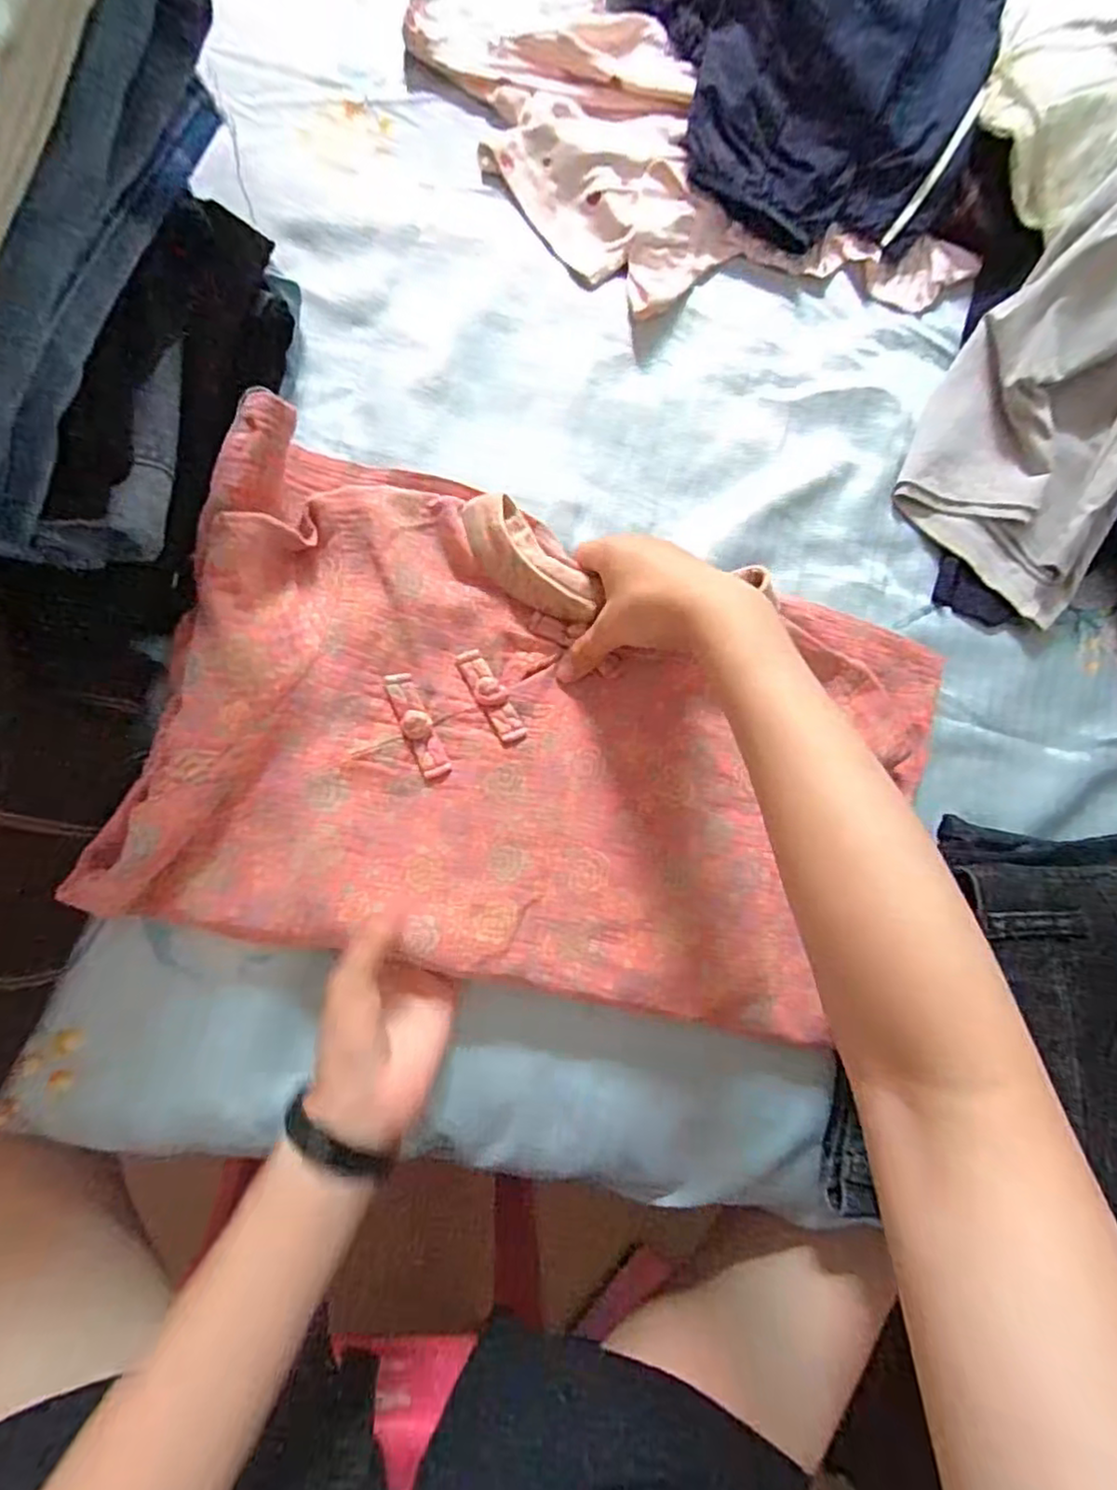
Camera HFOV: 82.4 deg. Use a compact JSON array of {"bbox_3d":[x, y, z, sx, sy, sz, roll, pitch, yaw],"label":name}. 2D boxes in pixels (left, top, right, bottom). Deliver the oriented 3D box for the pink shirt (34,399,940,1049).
[{"bbox_3d":[0.008,0.003,0.379,0.438,0.067,0.274,15,87,-8],"label":"pink shirt"}]

